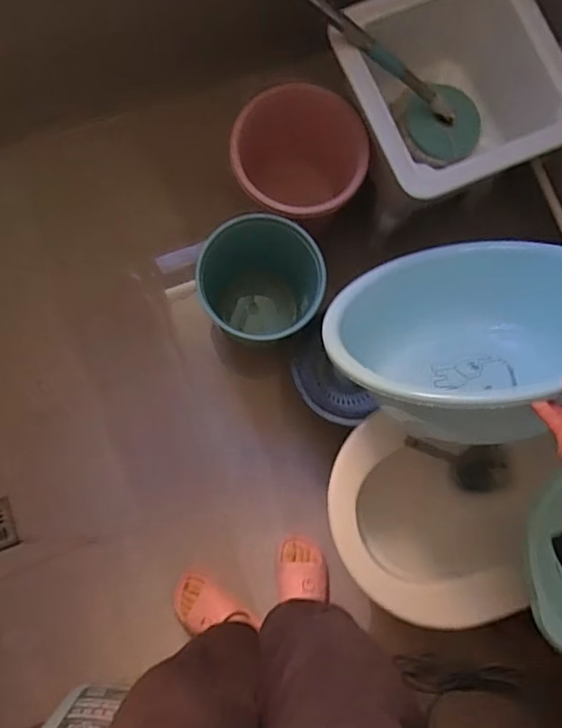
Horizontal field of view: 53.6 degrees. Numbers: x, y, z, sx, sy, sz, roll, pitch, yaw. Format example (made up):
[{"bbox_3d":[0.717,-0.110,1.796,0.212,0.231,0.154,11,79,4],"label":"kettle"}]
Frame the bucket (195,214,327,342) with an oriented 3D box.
[{"bbox_3d":[-0.045,-0.158,1.157,0.239,0.291,0.238,0,82,-4],"label":"bucket"}]

